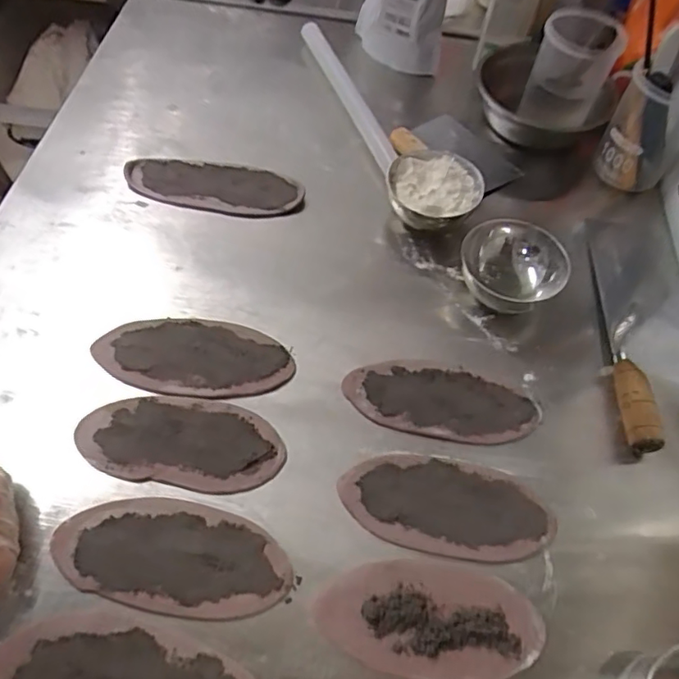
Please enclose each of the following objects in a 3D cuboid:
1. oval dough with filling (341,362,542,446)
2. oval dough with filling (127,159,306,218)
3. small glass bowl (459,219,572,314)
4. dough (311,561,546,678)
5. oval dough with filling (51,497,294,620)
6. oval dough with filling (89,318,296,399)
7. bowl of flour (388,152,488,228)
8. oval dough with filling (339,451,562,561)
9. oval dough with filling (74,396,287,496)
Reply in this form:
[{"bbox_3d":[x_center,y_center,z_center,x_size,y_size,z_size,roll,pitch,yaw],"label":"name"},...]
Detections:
[{"bbox_3d":[0.099,0.060,0.552,0.184,0.009,0.075,9,57,2],"label":"oval dough with filling"},{"bbox_3d":[-0.152,-0.191,0.694,0.211,0.013,0.078,8,57,1],"label":"oval dough with filling"},{"bbox_3d":[0.184,-0.080,0.603,0.108,0.049,0.105,2,57,-3],"label":"small glass bowl"},{"bbox_3d":[0.070,0.221,0.446,0.173,0.010,0.082,7,57,0],"label":"dough"},{"bbox_3d":[-0.136,0.176,0.464,0.188,0.006,0.083,10,57,2],"label":"oval dough with filling"},{"bbox_3d":[-0.144,0.017,0.562,0.189,0.006,0.084,8,57,1],"label":"oval dough with filling"},{"bbox_3d":[0.111,-0.171,0.671,0.107,0.052,0.102,2,57,-3],"label":"bowl of flour"},{"bbox_3d":[0.094,0.144,0.497,0.181,0.007,0.084,9,57,2],"label":"oval dough with filling"},{"bbox_3d":[-0.143,0.092,0.514,0.181,0.005,0.080,9,57,2],"label":"oval dough with filling"}]

